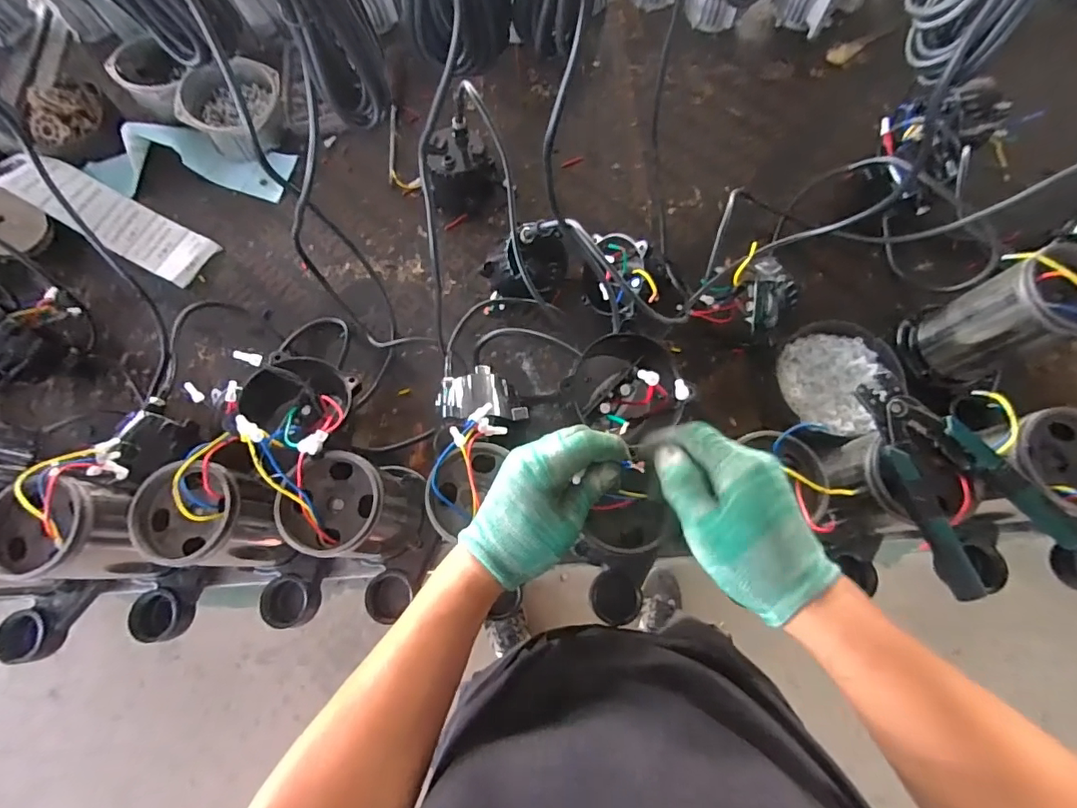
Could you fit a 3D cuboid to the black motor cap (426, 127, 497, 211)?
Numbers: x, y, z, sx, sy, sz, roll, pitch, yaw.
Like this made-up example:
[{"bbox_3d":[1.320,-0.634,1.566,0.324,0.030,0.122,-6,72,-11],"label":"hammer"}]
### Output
[{"bbox_3d":[-0.112,-0.334,0.714,0.098,0.072,0.092,-1,74,2],"label":"black motor cap"}]

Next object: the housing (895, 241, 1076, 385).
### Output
[{"bbox_3d":[0.499,-0.085,0.560,0.098,0.189,0.090,-9,74,-1],"label":"housing"}]

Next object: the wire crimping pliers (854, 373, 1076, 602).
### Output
[{"bbox_3d":[0.329,0.054,0.411,0.099,0.035,0.171,-28,75,-6],"label":"wire crimping pliers"}]

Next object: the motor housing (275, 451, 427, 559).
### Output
[{"bbox_3d":[-0.181,0.110,0.520,0.092,0.165,0.090,-14,74,-2],"label":"motor housing"}]

